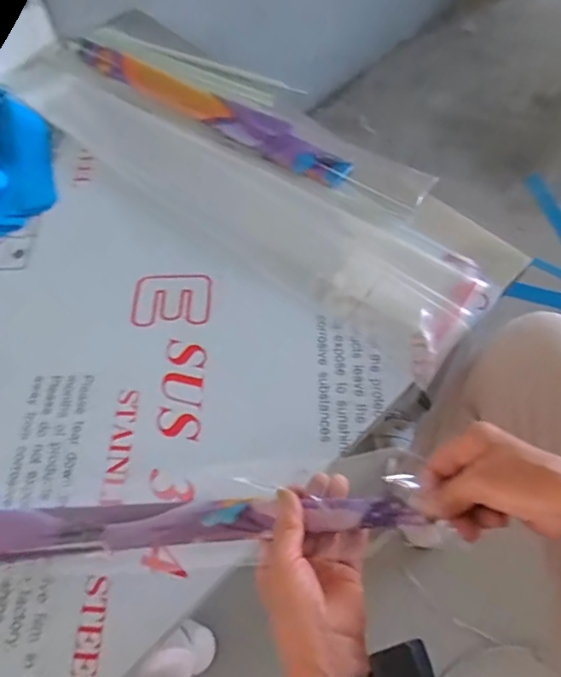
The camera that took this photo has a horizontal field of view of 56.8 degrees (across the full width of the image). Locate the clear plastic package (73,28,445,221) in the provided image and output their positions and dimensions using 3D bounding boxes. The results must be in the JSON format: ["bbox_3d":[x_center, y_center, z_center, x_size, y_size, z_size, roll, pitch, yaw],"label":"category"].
[{"bbox_3d":[-0.064,-0.338,0.749,0.621,0.012,0.108,33,69,19],"label":"clear plastic package"}]

